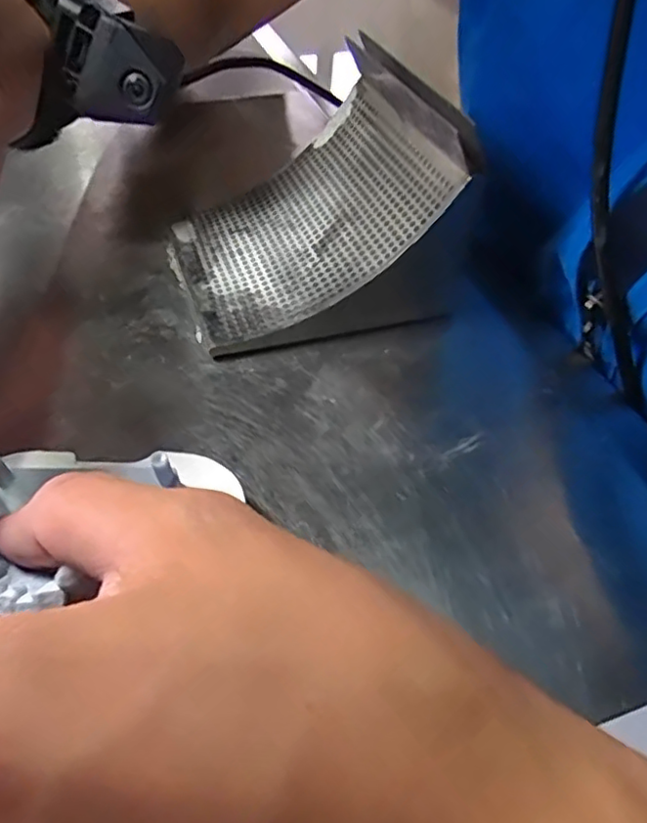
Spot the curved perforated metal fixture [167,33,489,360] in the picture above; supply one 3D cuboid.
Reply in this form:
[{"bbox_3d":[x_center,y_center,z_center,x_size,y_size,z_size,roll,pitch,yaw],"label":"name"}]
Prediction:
[{"bbox_3d":[-0.008,-0.083,0.243,0.110,0.063,0.114,-8,48,-10],"label":"curved perforated metal fixture"}]

